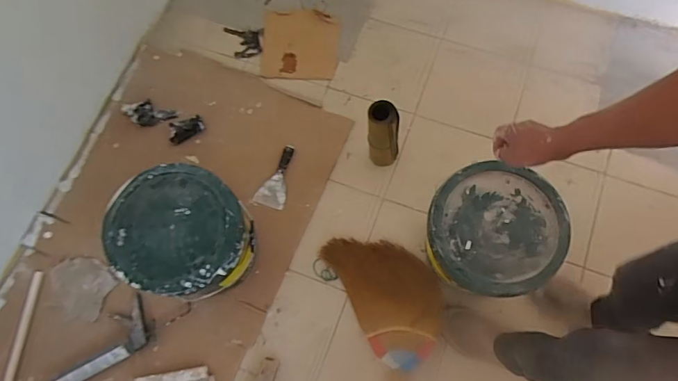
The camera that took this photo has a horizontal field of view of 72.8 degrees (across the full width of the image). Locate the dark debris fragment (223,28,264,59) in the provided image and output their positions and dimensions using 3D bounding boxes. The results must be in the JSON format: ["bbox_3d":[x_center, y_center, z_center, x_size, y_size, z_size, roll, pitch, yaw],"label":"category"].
[{"bbox_3d":[-0.355,-0.545,1.676,0.148,0.028,0.112,6,72,5],"label":"dark debris fragment"}]

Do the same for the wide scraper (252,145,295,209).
[{"bbox_3d":[-0.199,-0.050,1.482,0.094,0.024,0.212,14,74,6],"label":"wide scraper"}]

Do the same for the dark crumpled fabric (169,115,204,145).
[{"bbox_3d":[-0.518,-0.210,1.549,0.121,0.019,0.081,-24,74,-6],"label":"dark crumpled fabric"}]

